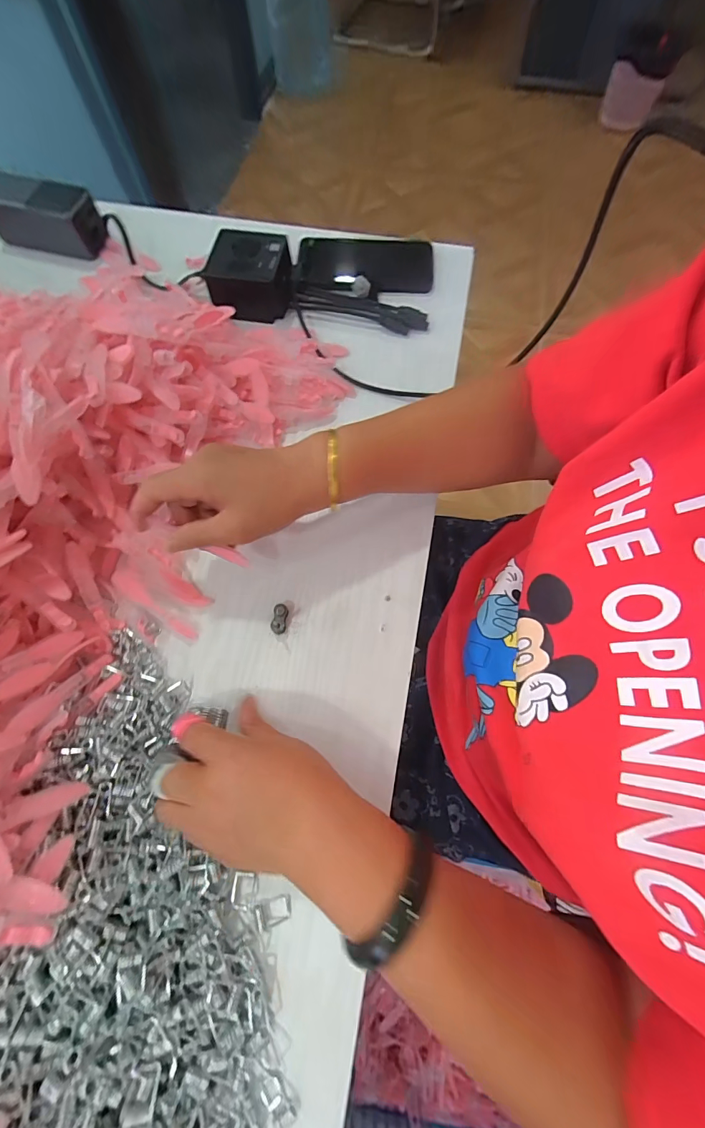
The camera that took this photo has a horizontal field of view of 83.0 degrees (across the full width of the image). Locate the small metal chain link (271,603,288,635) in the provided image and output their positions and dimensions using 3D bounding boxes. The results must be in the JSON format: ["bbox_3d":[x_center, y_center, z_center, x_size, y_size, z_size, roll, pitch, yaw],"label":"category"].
[{"bbox_3d":[-0.060,0.045,0.326,0.012,0.009,0.025,11,95,4],"label":"small metal chain link"}]

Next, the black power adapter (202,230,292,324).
[{"bbox_3d":[-0.106,-0.310,0.430,0.079,0.047,0.075,5,70,2],"label":"black power adapter"}]

